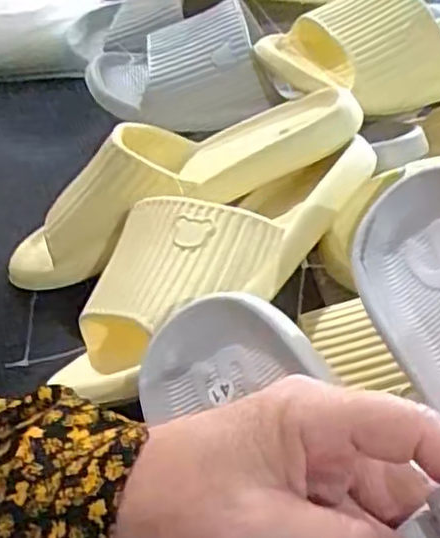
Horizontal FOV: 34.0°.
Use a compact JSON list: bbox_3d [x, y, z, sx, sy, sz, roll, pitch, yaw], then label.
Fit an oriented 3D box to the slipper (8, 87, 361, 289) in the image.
[{"bbox_3d":[-0.042,-0.074,0.509,0.265,0.074,0.108,-24,37,1],"label":"slipper"}]

